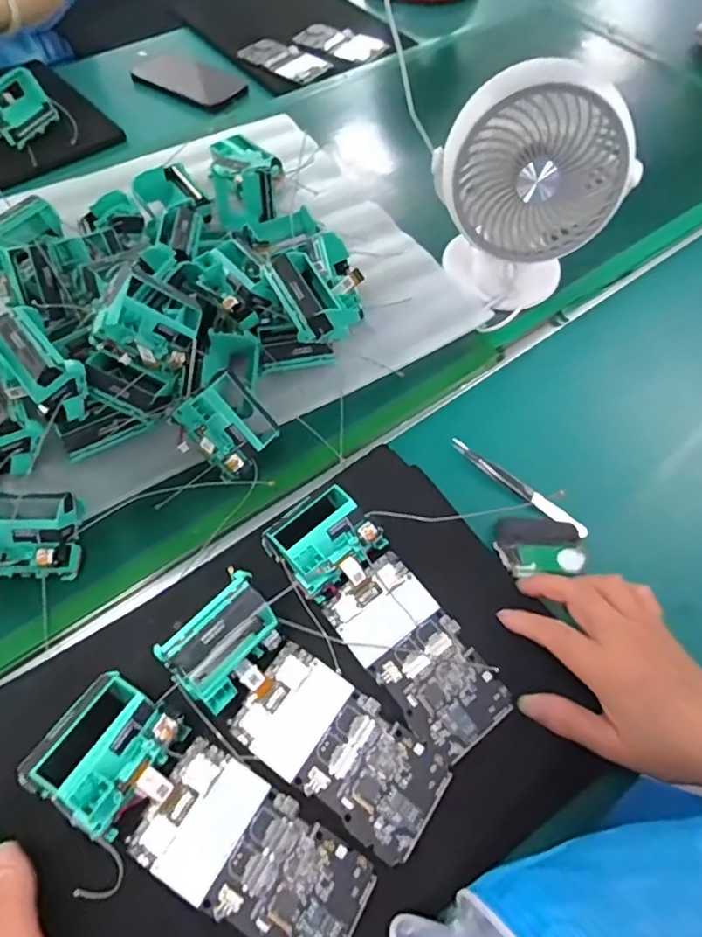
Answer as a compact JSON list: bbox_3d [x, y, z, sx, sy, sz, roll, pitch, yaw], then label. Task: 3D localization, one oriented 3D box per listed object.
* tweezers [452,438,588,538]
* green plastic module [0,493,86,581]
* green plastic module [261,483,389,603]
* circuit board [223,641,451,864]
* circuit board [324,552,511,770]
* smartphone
[{"bbox_3d":[0.138,0.014,0.477,0.128,0.011,0.012,36,66,19],"label":"tweezers"},{"bbox_3d":[-0.233,0.048,0.416,0.066,0.046,0.056,-2,60,-2],"label":"green plastic module"},{"bbox_3d":[-0.021,0.049,0.410,0.070,0.032,0.059,-39,67,-20],"label":"green plastic module"},{"bbox_3d":[-0.006,0.170,0.356,0.128,0.007,0.065,31,64,17],"label":"circuit board"},{"bbox_3d":[0.044,0.123,0.388,0.066,0.007,0.127,-35,66,-18],"label":"circuit board"},{"bbox_3d":[-0.232,-0.544,0.809,0.168,0.014,0.079,28,63,15],"label":"smartphone"}]

